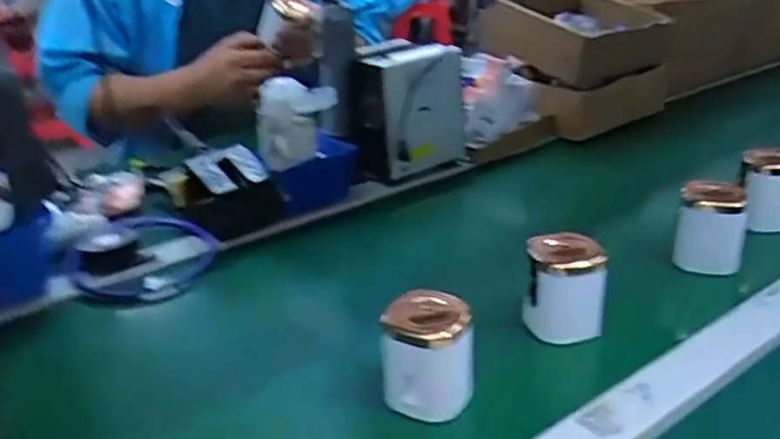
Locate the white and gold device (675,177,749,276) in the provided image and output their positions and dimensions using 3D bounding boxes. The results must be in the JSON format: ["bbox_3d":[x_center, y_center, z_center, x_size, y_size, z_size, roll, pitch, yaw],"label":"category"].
[{"bbox_3d":[0.297,0.004,0.636,0.055,0.067,0.052,12,30,27],"label":"white and gold device"}]

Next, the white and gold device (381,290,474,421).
[{"bbox_3d":[0.027,0.093,0.483,0.060,0.065,0.057,-1,26,5],"label":"white and gold device"}]

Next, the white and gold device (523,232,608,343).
[{"bbox_3d":[0.141,0.054,0.556,0.060,0.070,0.049,4,27,14],"label":"white and gold device"}]

